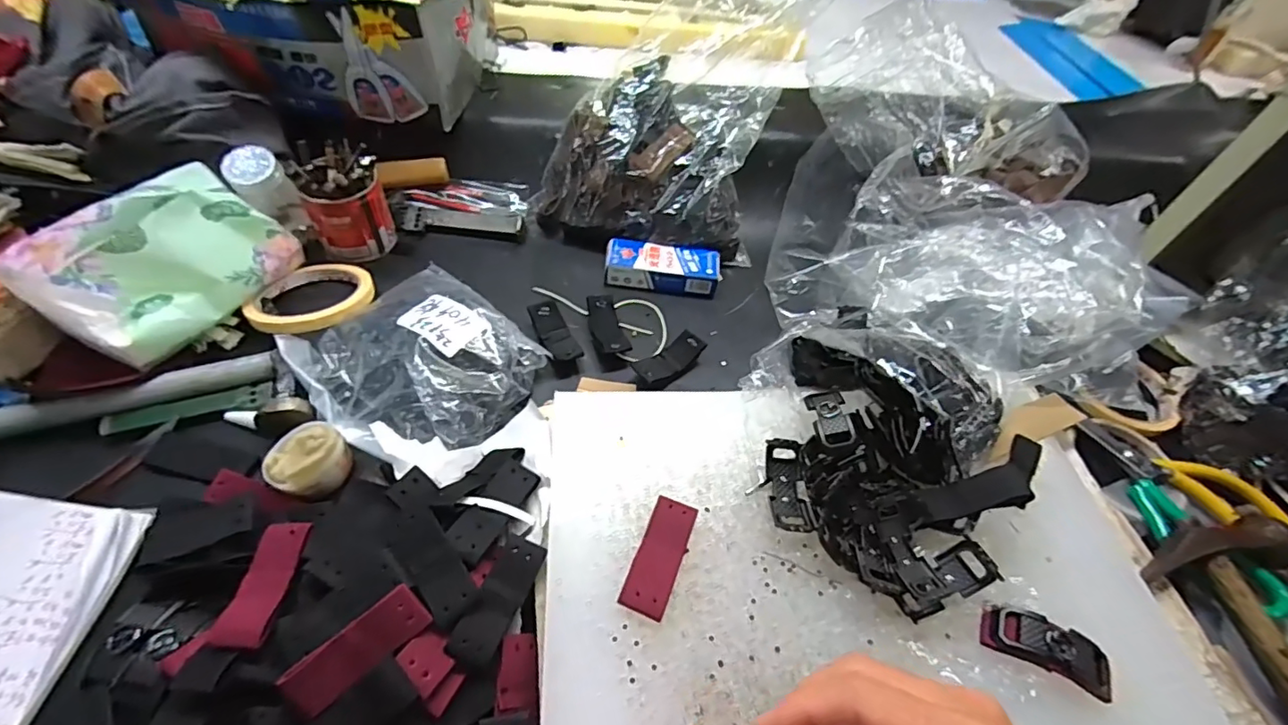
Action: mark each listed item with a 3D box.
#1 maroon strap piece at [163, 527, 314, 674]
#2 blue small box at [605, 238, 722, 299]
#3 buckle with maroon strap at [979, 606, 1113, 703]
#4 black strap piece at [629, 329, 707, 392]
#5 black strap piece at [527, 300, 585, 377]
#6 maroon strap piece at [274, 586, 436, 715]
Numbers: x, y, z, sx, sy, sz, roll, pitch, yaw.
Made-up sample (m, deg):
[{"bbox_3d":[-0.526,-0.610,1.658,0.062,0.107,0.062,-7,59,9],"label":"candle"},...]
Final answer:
[{"bbox_3d":[-0.208,0.126,0.294,0.042,0.012,0.082,19,52,8],"label":"maroon strap piece"},{"bbox_3d":[0.018,-0.090,0.520,0.105,0.027,0.040,8,52,-1],"label":"blue small box"},{"bbox_3d":[0.218,0.153,0.294,0.063,0.017,0.024,23,53,11],"label":"buckle with maroon strap"},{"bbox_3d":[0.019,-0.002,0.451,0.031,0.019,0.073,38,57,21],"label":"black strap piece"},{"bbox_3d":[-0.072,-0.022,0.457,0.028,0.017,0.071,-17,63,-22],"label":"black strap piece"},{"bbox_3d":[-0.143,0.144,0.273,0.067,0.006,0.026,-36,93,-15],"label":"maroon strap piece"}]

